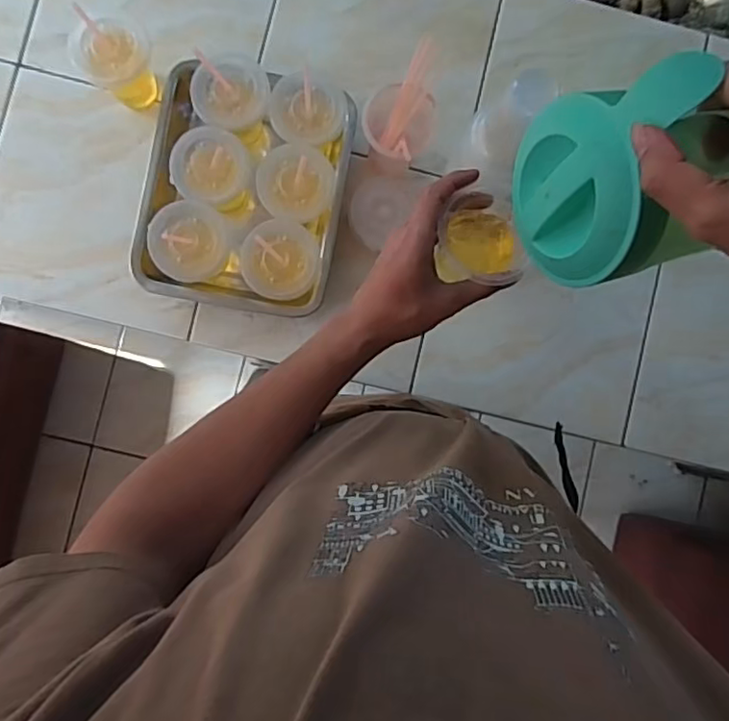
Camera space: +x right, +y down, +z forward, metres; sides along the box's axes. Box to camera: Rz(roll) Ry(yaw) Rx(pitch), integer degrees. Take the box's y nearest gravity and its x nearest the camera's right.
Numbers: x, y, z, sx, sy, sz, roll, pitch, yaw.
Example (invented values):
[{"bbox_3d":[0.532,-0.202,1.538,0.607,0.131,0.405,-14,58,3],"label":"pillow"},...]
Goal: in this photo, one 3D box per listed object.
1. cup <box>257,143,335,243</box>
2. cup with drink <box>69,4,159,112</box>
[{"bbox_3d":[-0.084,-0.207,0.740,0.086,0.095,0.085,0,88,-4],"label":"cup"},{"bbox_3d":[-0.299,-0.365,0.724,0.085,0.137,0.076,-33,91,-5],"label":"cup with drink"}]

